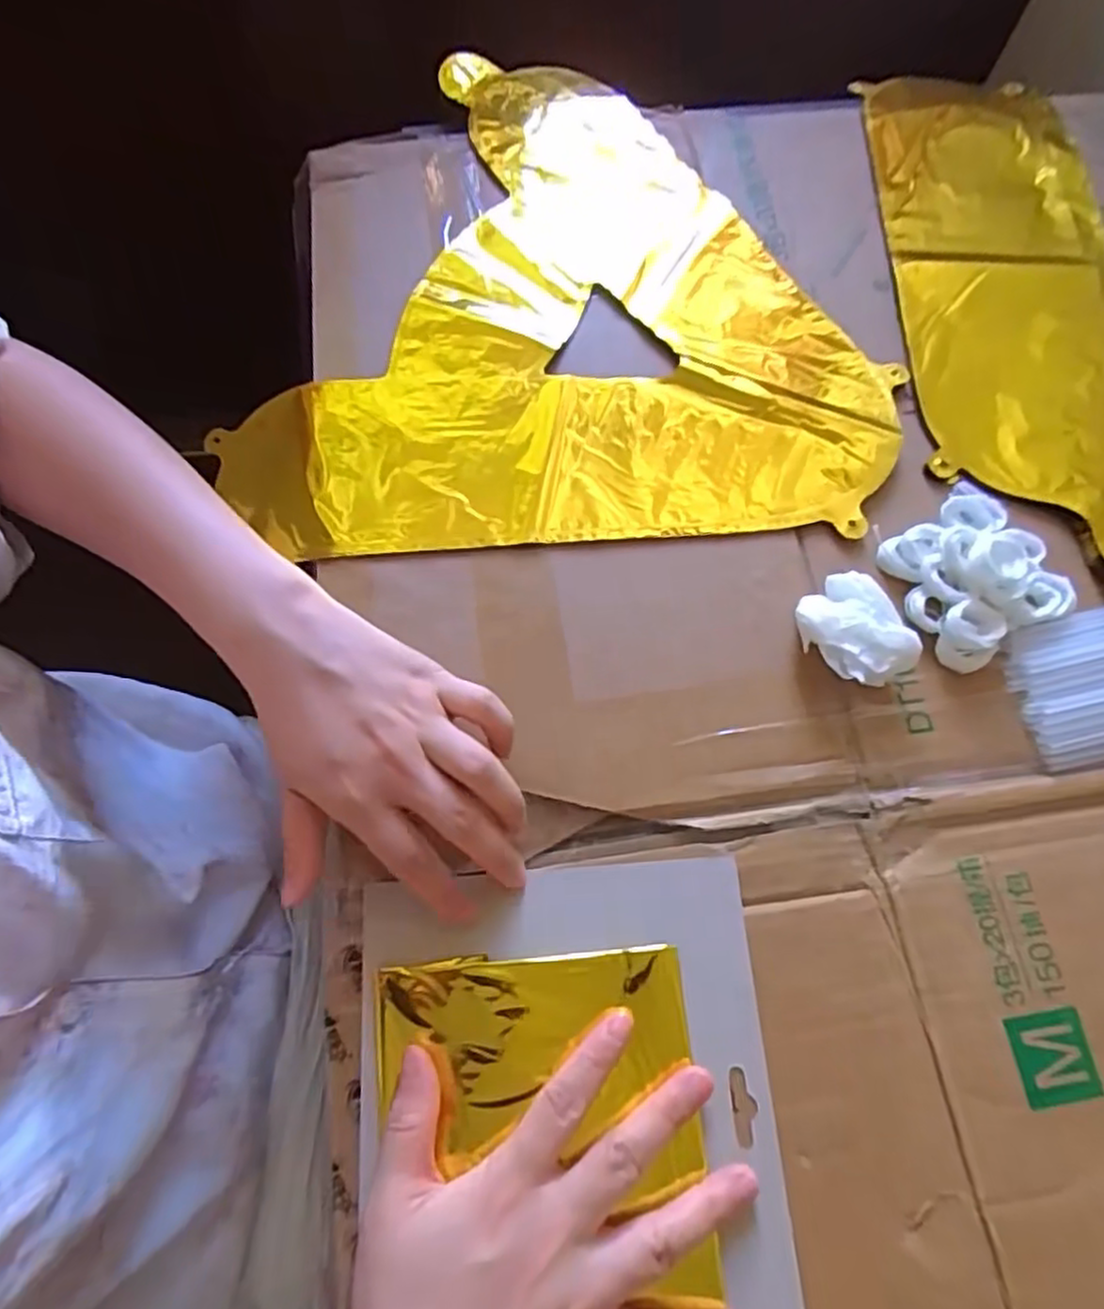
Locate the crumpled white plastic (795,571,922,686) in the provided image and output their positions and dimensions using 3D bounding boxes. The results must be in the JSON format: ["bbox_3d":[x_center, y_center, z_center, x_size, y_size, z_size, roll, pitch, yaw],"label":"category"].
[{"bbox_3d":[0.145,-0.011,0.339,0.045,0.025,0.053,-25,73,-11],"label":"crumpled white plastic"}]

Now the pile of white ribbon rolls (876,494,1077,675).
[{"bbox_3d":[0.215,-0.043,0.351,0.082,0.022,0.075,-29,74,-12],"label":"pile of white ribbon rolls"}]

